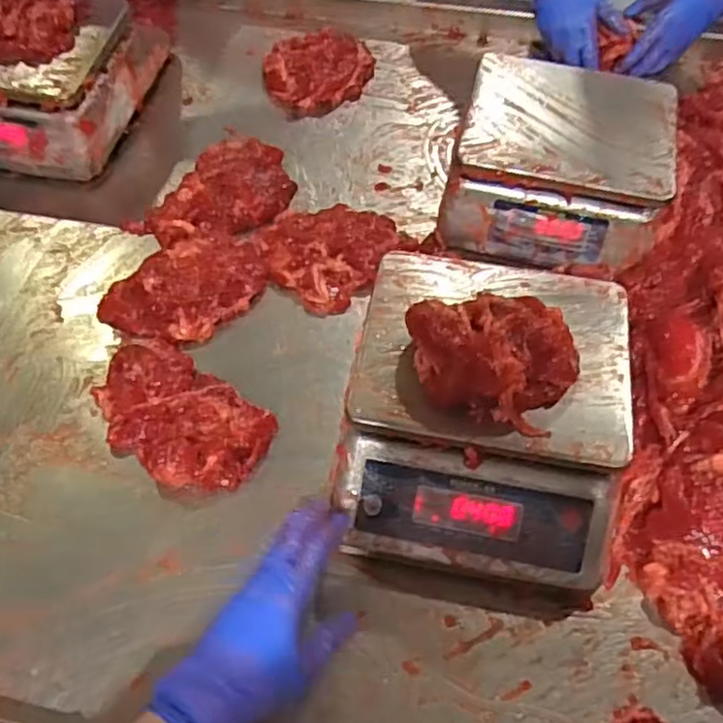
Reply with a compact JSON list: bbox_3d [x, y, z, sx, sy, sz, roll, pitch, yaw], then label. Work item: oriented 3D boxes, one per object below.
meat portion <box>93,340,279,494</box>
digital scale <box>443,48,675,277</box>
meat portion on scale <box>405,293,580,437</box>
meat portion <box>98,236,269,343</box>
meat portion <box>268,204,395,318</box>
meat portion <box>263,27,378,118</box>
[{"bbox_3d":[-0.176,0.050,0.641,0.182,0.036,0.108,33,65,20],"label":"meat portion"},{"bbox_3d":[0.222,-0.225,0.760,0.226,0.097,0.223,15,60,11],"label":"digital scale"},{"bbox_3d":[0.104,-0.012,0.546,0.132,0.051,0.112,18,60,13],"label":"meat portion on scale"},{"bbox_3d":[-0.184,-0.086,0.737,0.132,0.031,0.162,24,62,16],"label":"meat portion"},{"bbox_3d":[-0.039,-0.131,0.769,0.131,0.026,0.137,-1,58,1],"label":"meat portion"},{"bbox_3d":[-0.059,-0.407,0.930,0.148,0.034,0.132,-32,62,-17],"label":"meat portion"}]

